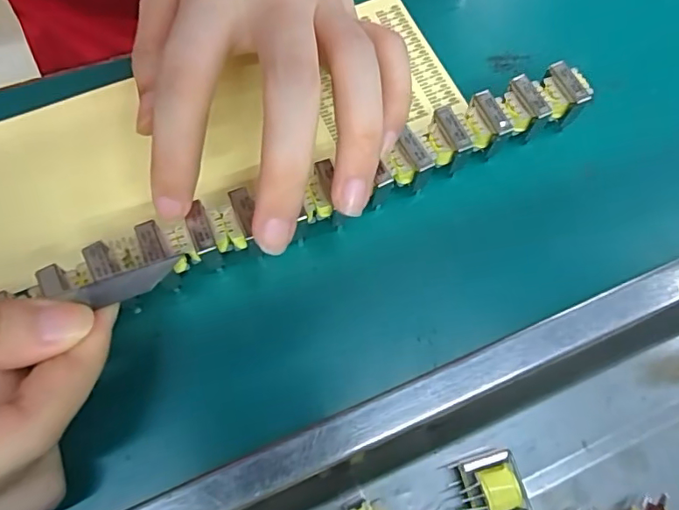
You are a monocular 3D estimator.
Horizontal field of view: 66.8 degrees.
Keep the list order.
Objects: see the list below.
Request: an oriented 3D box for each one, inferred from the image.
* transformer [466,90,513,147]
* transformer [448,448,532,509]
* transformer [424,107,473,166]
[{"bbox_3d":[0.056,-0.053,0.201,0.012,0.010,0.020,-15,70,-8],"label":"transformer"},{"bbox_3d":[0.047,0.074,0.163,0.018,0.016,0.020,-13,70,-7],"label":"transformer"},{"bbox_3d":[0.040,-0.046,0.196,0.012,0.009,0.019,-23,71,-11],"label":"transformer"}]

